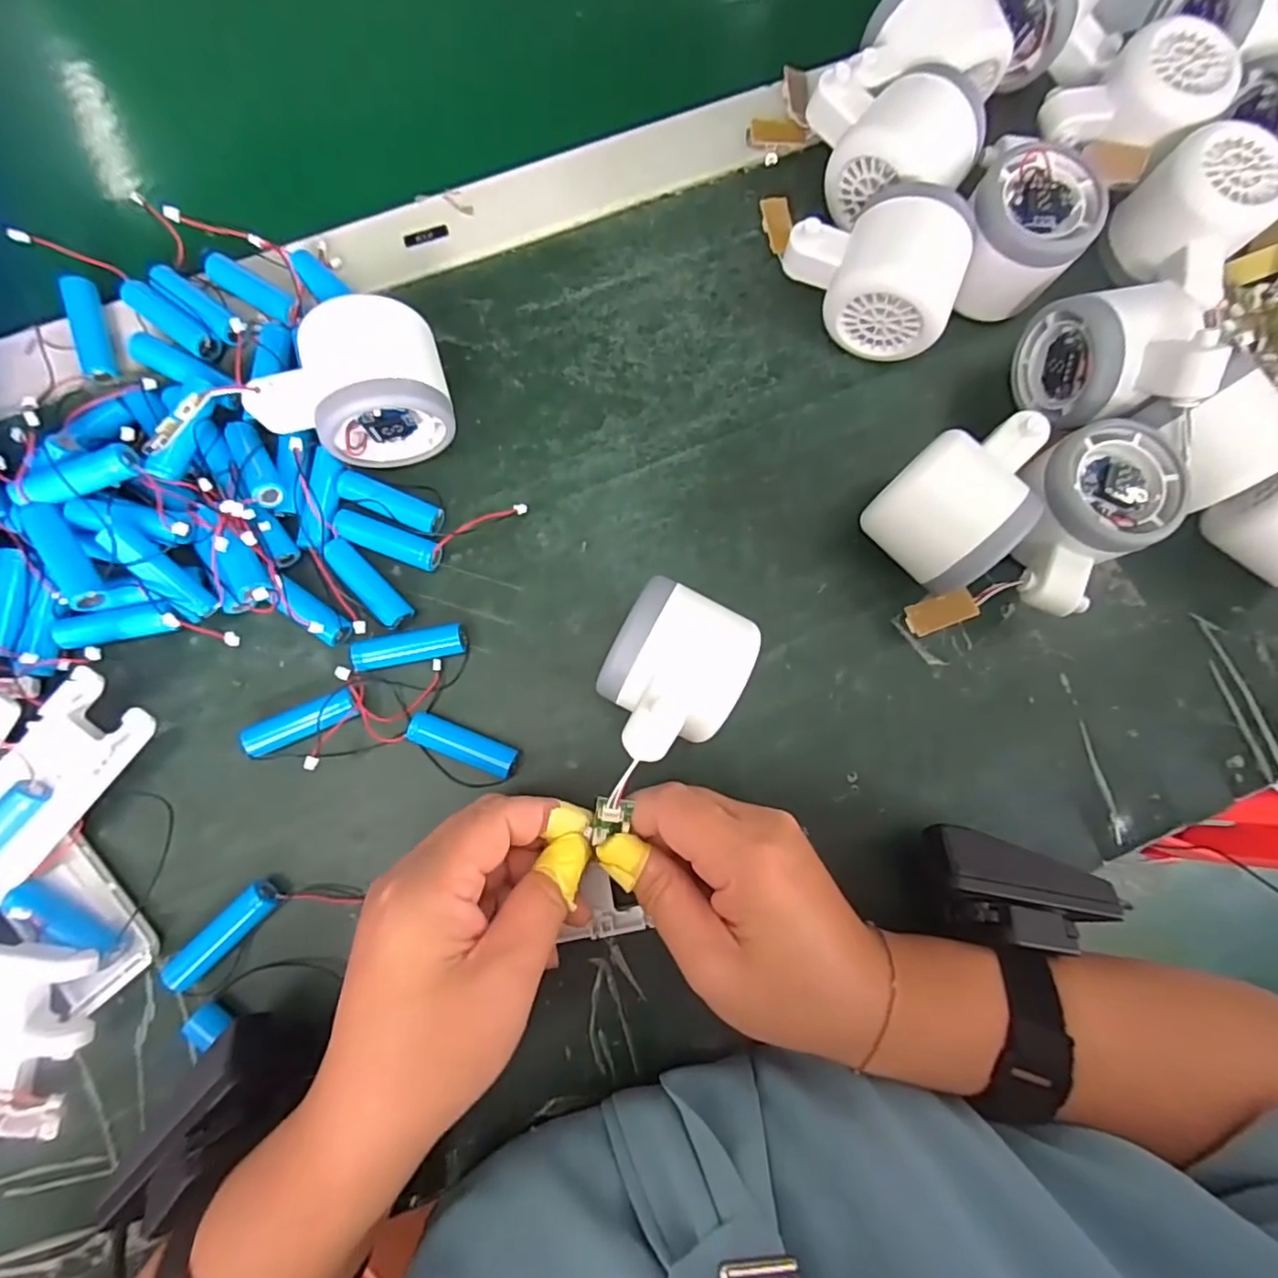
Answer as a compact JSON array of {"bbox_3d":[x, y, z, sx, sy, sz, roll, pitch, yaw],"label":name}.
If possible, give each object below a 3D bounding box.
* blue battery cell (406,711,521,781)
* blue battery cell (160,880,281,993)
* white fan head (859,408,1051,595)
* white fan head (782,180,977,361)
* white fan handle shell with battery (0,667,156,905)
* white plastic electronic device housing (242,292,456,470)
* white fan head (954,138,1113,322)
[{"bbox_3d":[-0.080,0.049,0.280,0.052,0.014,0.014,22,82,0],"label":"blue battery cell"},{"bbox_3d":[-0.181,0.129,0.264,0.014,0.014,0.053,43,83,3],"label":"blue battery cell"},{"bbox_3d":[0.148,-0.066,0.283,0.056,0.056,0.081,42,83,3],"label":"white fan head"},{"bbox_3d":[0.116,-0.186,0.296,0.083,0.065,0.061,19,82,0],"label":"white fan head"},{"bbox_3d":[-0.256,0.064,0.258,0.038,0.025,0.100,38,82,2],"label":"white fan handle shell with battery"},{"bbox_3d":[-0.132,-0.114,0.277,0.081,0.053,0.056,-18,84,-5],"label":"white plastic electronic device housing"},{"bbox_3d":[0.188,-0.203,0.303,0.059,0.045,0.062,0,83,-3],"label":"white fan head"}]

